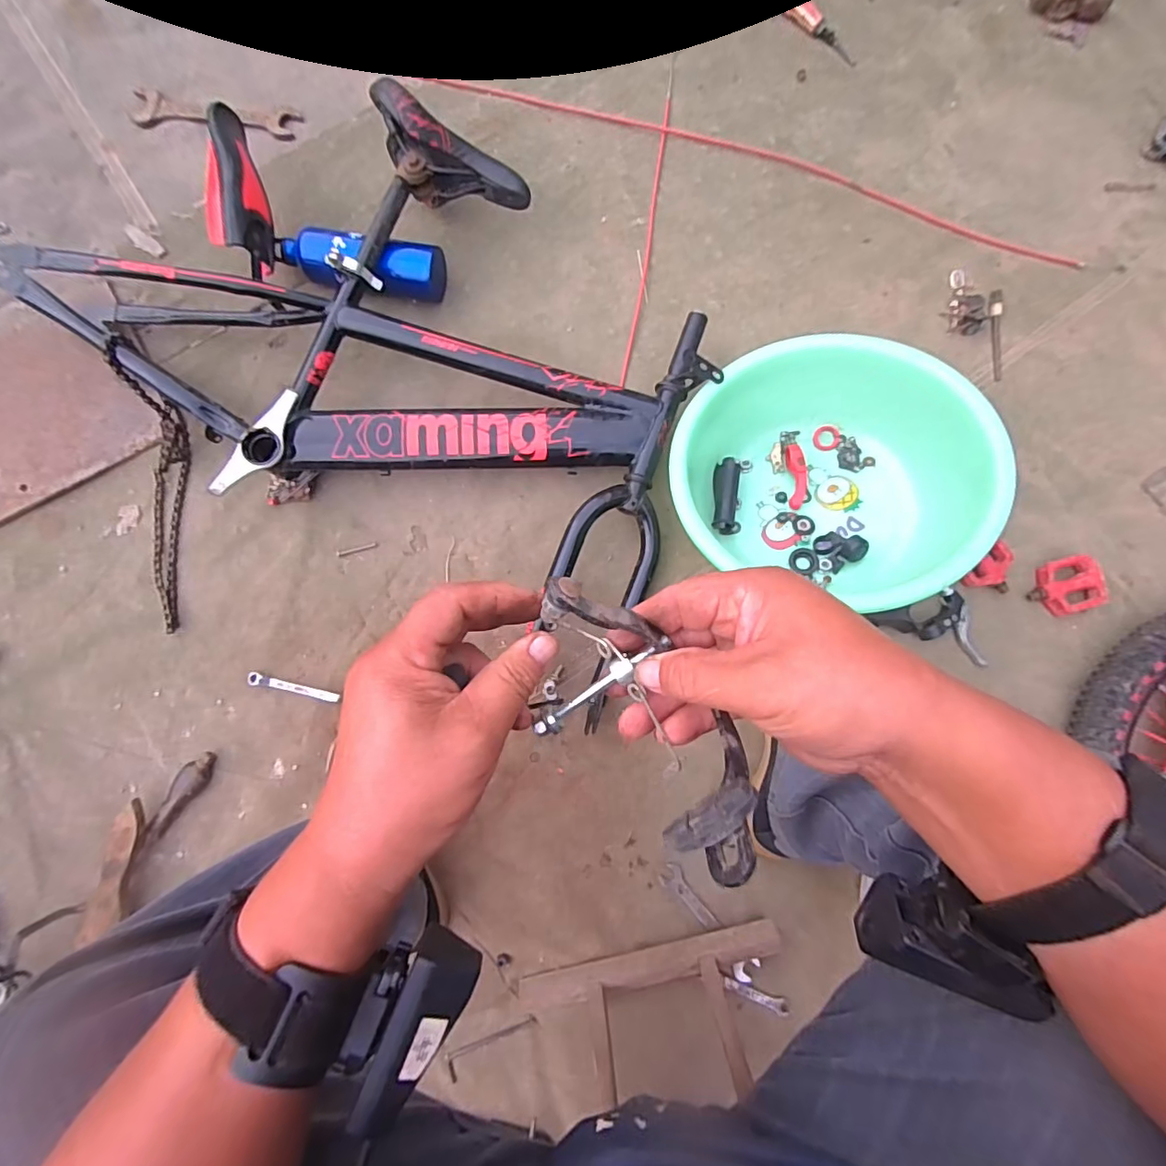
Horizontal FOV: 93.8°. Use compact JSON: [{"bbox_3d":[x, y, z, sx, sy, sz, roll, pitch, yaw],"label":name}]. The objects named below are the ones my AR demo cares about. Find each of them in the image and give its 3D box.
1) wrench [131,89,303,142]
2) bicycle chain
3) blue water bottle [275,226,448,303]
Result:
[{"bbox_3d":[-0.538,-0.688,0.802,0.231,0.014,0.060,2,83,-2],"label":"wrench"},{"bbox_3d":[-0.555,-0.118,0.700,0.049,0.107,0.363,0,98,-2],"label":"bicycle chain"},{"bbox_3d":[-0.307,-0.432,0.750,0.225,0.072,0.084,3,83,-2],"label":"blue water bottle"}]

